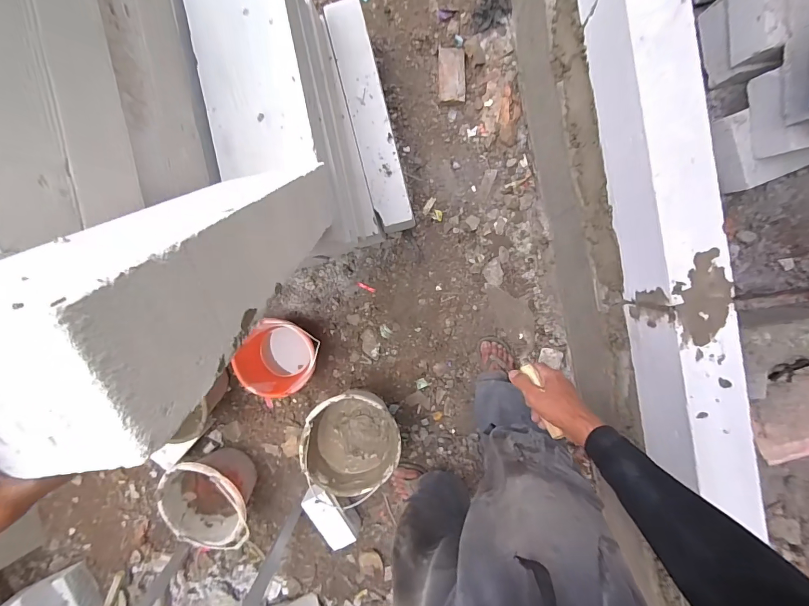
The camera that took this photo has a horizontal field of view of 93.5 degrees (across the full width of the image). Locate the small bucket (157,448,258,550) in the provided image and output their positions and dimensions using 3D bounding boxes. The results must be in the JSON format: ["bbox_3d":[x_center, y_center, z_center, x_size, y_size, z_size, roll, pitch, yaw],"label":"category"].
[{"bbox_3d":[-0.610,0.632,1.242,0.245,0.176,0.316,-28,90,8],"label":"small bucket"}]

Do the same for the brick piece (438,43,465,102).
[{"bbox_3d":[0.140,-0.675,1.128,0.079,0.041,0.148,-1,94,7],"label":"brick piece"}]

